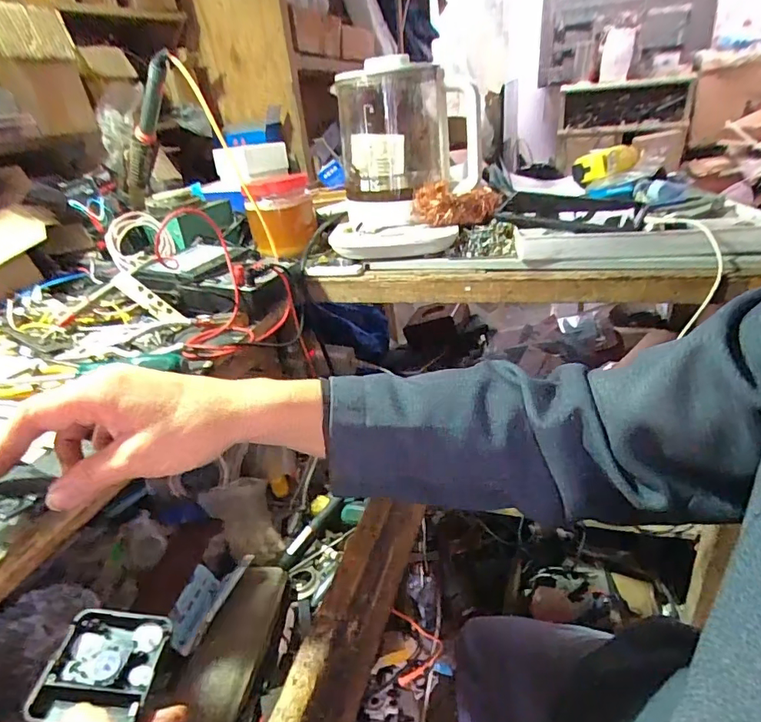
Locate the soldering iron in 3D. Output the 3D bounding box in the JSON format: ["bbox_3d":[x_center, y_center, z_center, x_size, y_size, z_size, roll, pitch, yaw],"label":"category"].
[{"bbox_3d":[-0.318,-0.298,0.650,0.033,0.258,0.025,50,47,3],"label":"soldering iron"}]

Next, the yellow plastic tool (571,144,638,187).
[{"bbox_3d":[0.310,-0.274,0.667,0.083,0.034,0.035,-15,27,13],"label":"yellow plastic tool"}]

